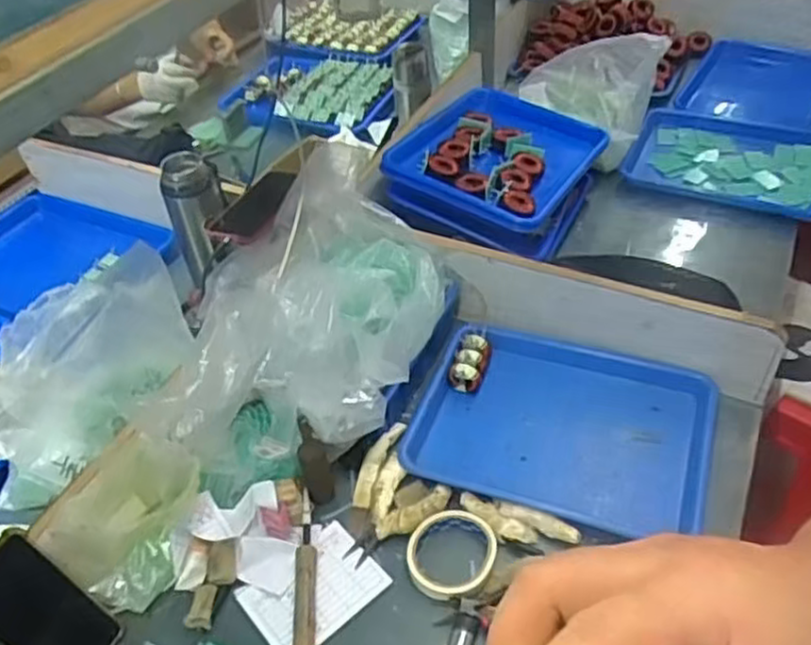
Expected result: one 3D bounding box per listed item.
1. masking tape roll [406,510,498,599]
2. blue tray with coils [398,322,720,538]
[{"bbox_3d":[0.050,0.241,0.756,0.088,0.022,0.098,30,55,30],"label":"masking tape roll"},{"bbox_3d":[0.186,0.121,0.858,0.335,0.036,0.248,13,48,17],"label":"blue tray with coils"}]

